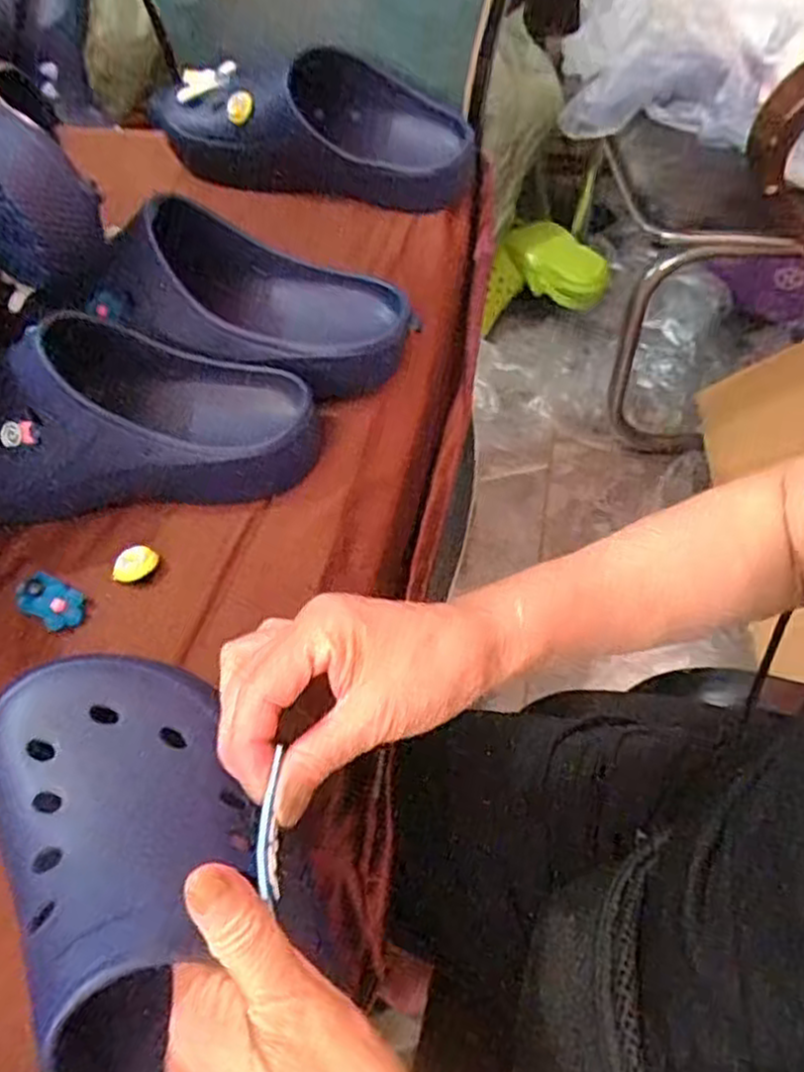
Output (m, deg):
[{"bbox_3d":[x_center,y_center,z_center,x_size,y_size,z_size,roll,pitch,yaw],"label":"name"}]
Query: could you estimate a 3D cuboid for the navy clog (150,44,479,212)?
[{"bbox_3d":[-0.073,-0.355,0.635,0.275,0.084,0.087,13,56,11],"label":"navy clog"}]

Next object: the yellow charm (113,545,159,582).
[{"bbox_3d":[-0.150,0.015,0.412,0.026,0.008,0.016,-21,56,-12],"label":"yellow charm"}]

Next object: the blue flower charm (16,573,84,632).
[{"bbox_3d":[-0.194,0.035,0.402,0.041,0.009,0.024,24,59,18],"label":"blue flower charm"}]

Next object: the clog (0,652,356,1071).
[{"bbox_3d":[-0.079,0.159,0.269,0.111,0.103,0.250,-18,73,-10],"label":"clog"}]

